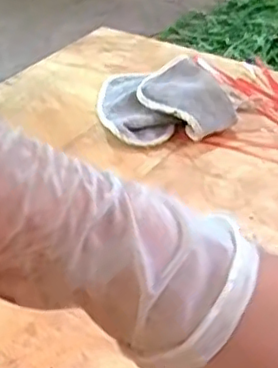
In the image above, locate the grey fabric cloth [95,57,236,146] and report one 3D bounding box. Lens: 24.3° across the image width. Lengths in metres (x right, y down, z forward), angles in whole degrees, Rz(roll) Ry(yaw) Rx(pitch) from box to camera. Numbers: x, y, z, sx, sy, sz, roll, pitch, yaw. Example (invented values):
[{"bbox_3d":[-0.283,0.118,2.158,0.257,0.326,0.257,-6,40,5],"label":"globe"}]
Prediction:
[{"bbox_3d":[0.033,-0.111,0.809,0.169,0.043,0.182,-3,36,-1],"label":"grey fabric cloth"}]

